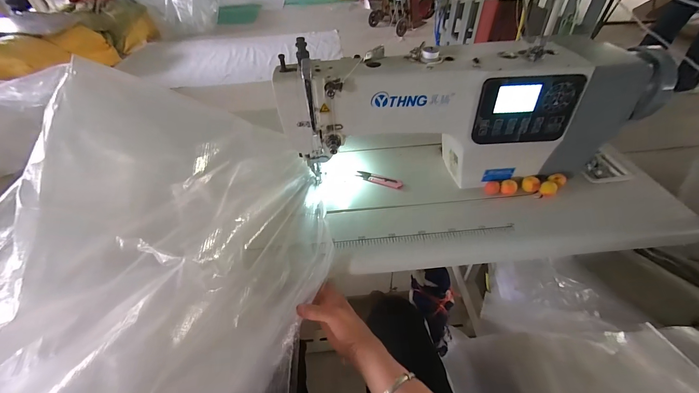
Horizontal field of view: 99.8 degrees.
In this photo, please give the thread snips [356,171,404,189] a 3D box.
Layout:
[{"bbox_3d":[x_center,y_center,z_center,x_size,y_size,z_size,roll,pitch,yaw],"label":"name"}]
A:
[{"bbox_3d":[0.060,-0.035,0.596,0.098,0.016,0.015,22,51,22],"label":"thread snips"}]

